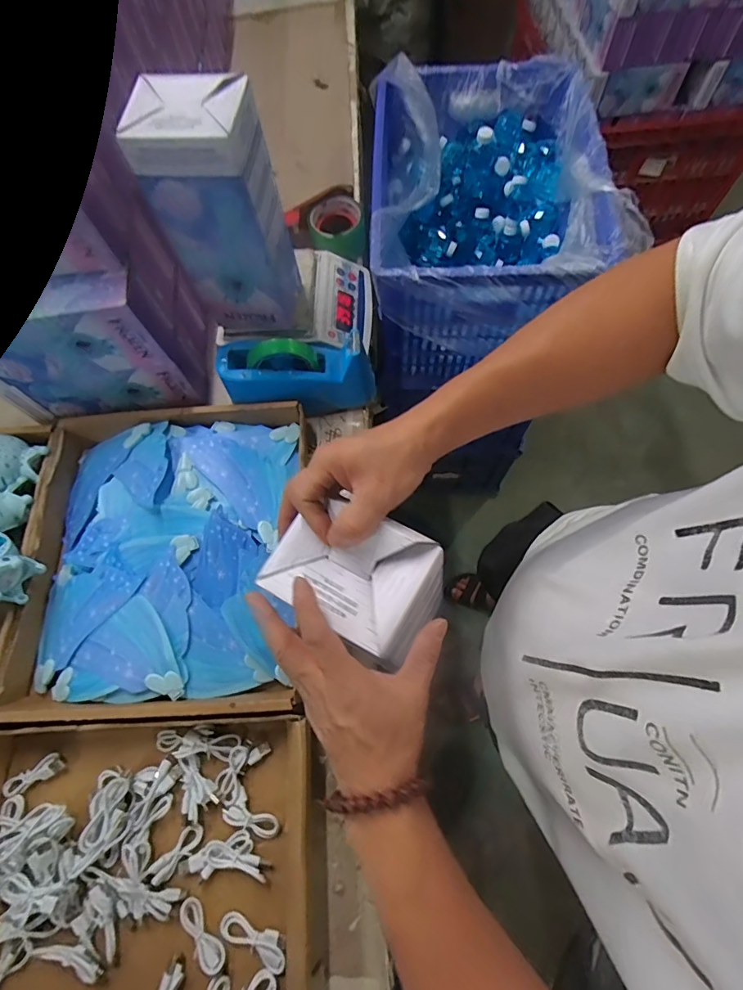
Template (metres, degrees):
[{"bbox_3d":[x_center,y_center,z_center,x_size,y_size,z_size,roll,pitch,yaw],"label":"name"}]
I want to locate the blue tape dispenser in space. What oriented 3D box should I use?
[{"bbox_3d":[-0.100,-0.171,0.626,0.206,0.100,0.078,-8,68,0],"label":"blue tape dispenser"}]

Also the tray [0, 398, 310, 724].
[{"bbox_3d":[-0.257,0.059,0.573,0.356,0.067,0.394,-3,68,2],"label":"tray"}]

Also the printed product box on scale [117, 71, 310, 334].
[{"bbox_3d":[-0.163,-0.314,0.539,0.121,0.256,0.087,4,68,4],"label":"printed product box on scale"}]

